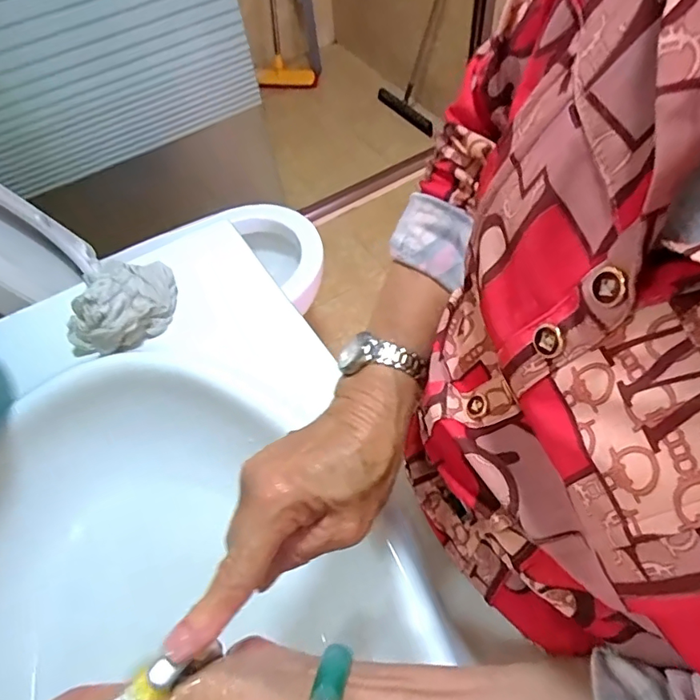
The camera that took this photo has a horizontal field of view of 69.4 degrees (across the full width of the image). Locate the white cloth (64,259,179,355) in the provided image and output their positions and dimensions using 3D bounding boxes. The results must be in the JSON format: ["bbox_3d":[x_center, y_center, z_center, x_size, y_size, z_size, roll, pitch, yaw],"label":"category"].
[{"bbox_3d":[-0.227,-0.045,0.504,0.108,0.051,0.082,-18,51,-16],"label":"white cloth"}]

